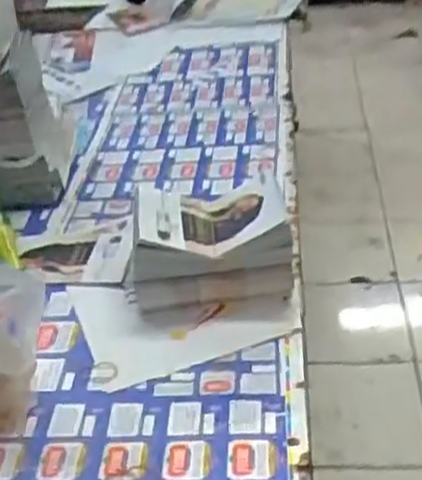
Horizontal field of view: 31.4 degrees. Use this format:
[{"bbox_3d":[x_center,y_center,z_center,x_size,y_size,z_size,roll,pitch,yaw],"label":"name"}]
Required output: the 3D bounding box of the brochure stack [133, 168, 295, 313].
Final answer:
[{"bbox_3d":[-0.004,0.011,0.866,0.191,0.114,0.094,-8,34,-2],"label":"brochure stack"}]

